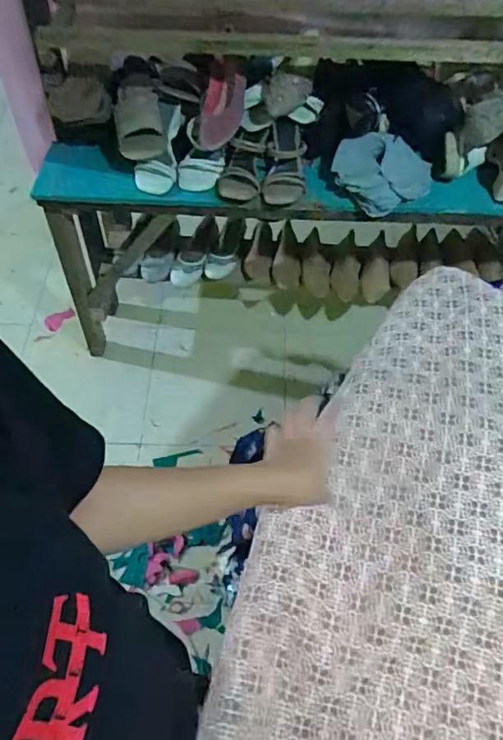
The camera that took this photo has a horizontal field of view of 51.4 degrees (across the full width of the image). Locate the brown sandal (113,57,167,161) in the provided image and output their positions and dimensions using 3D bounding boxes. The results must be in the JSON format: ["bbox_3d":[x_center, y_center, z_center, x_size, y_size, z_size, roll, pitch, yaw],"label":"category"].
[{"bbox_3d":[-0.247,-0.569,1.124,0.098,0.071,0.310,-10,58,-7],"label":"brown sandal"}]

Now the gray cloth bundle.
[{"bbox_3d":[0.275,-0.417,1.109,0.200,0.082,0.157,26,60,15],"label":"gray cloth bundle"}]

